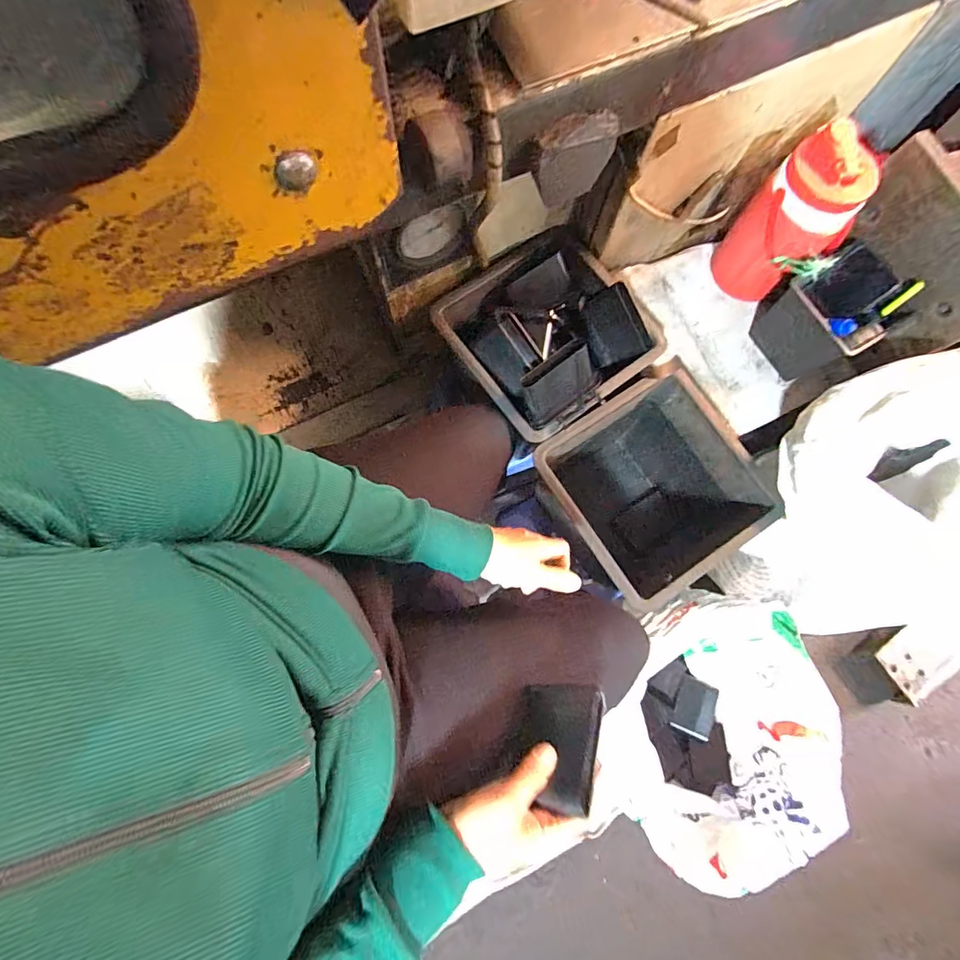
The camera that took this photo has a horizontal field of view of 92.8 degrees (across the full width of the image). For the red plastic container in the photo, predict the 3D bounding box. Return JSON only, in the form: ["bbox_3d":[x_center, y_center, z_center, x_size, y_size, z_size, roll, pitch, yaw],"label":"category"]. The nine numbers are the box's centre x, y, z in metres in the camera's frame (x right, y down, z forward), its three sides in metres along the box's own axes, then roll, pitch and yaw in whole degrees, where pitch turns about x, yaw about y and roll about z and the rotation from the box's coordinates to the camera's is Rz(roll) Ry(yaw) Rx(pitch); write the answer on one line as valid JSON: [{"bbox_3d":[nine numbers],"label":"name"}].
[{"bbox_3d":[0.439,-0.358,0.649,0.107,0.198,0.123,-37,81,-8],"label":"red plastic container"}]

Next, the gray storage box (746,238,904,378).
[{"bbox_3d":[0.505,-0.236,0.670,0.122,0.125,0.131,-28,80,-7],"label":"gray storage box"}]

